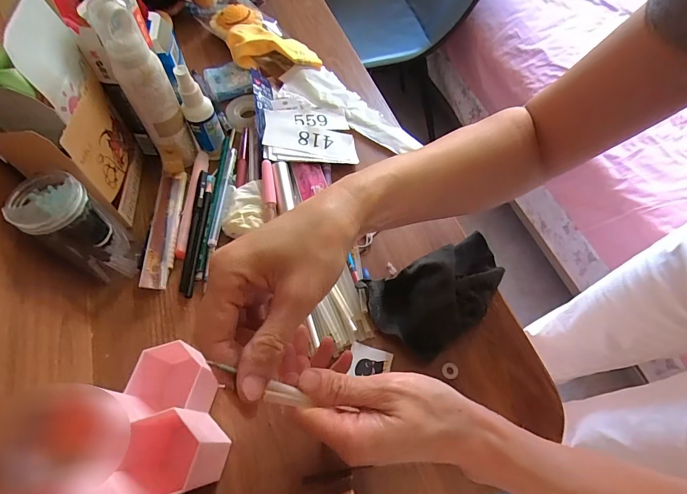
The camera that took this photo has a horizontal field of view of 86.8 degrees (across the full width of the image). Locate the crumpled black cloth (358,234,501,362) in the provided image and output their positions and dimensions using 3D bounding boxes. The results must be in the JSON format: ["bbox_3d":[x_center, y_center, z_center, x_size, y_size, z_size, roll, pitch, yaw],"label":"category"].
[{"bbox_3d":[0.100,0.044,0.358,0.146,0.026,0.088,-24,64,-11],"label":"crumpled black cloth"}]

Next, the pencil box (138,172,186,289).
[{"bbox_3d":[-0.196,-0.022,0.397,0.026,0.012,0.141,-2,62,0],"label":"pencil box"}]

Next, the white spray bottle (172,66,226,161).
[{"bbox_3d":[-0.162,-0.150,0.413,0.032,0.103,0.027,-35,67,-16],"label":"white spray bottle"}]

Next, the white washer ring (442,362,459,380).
[{"bbox_3d":[0.099,0.115,0.337,0.014,0.004,0.015,0,62,1],"label":"white washer ring"}]

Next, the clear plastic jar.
[{"bbox_3d":[-0.244,-0.018,0.337,0.044,0.104,0.052,-4,62,-1],"label":"clear plastic jar"}]

